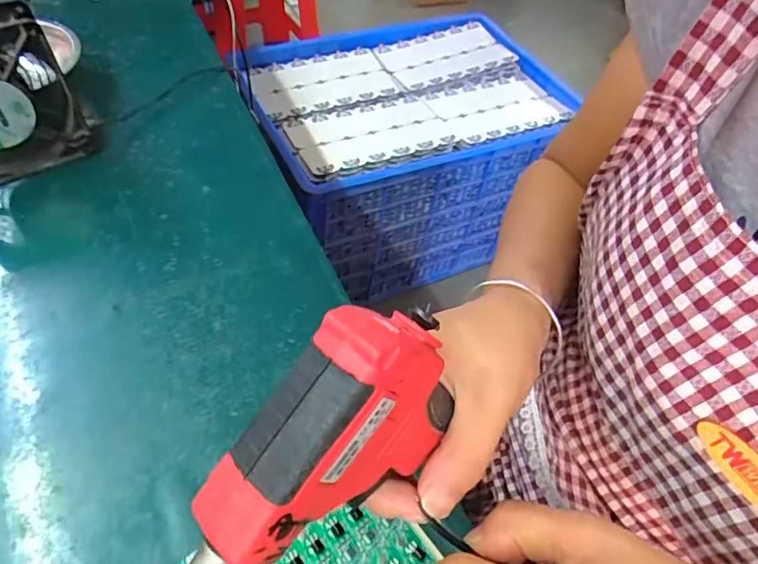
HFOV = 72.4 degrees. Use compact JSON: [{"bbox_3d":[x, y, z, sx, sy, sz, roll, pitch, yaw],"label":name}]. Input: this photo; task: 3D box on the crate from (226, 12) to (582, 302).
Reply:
[{"bbox_3d":[0.062,-0.315,1.238,0.678,0.379,0.481,-18,57,-20],"label":"crate"}]

